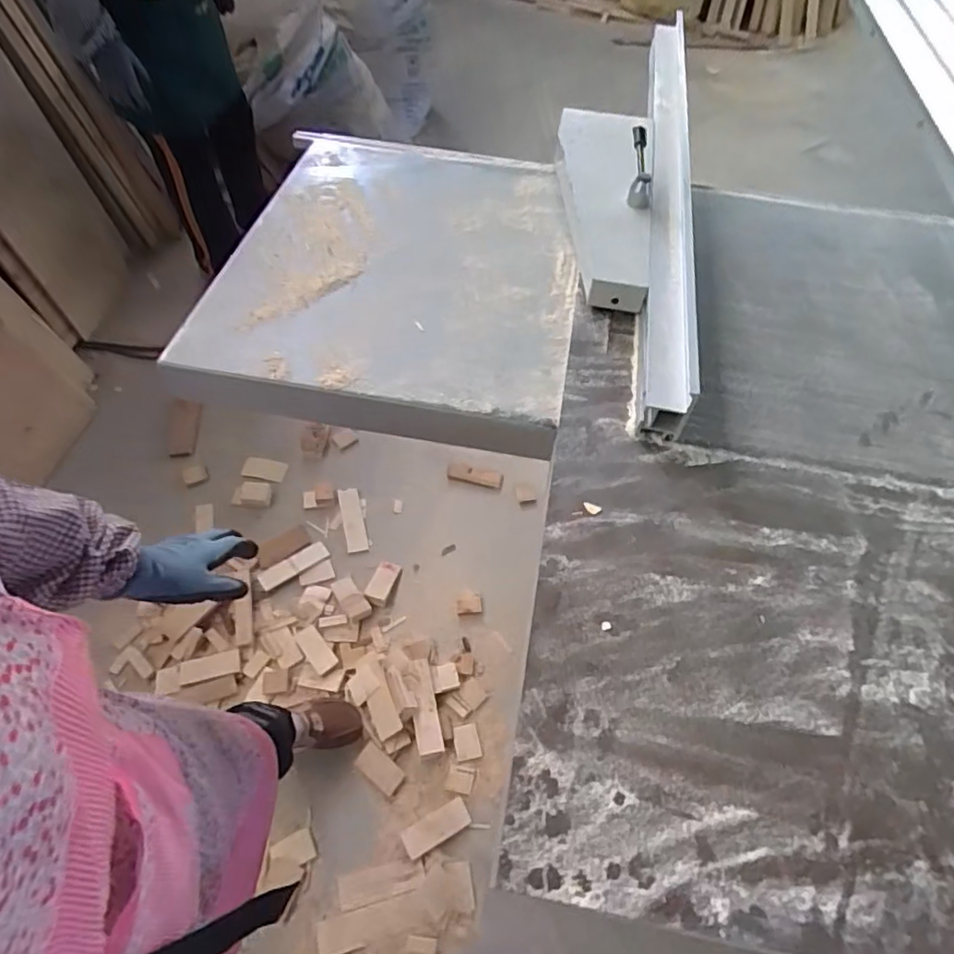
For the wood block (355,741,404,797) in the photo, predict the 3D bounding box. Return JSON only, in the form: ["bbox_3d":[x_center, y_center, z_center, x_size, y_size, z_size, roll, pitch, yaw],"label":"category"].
[{"bbox_3d":[-0.195,0.580,1.189,0.096,0.023,0.051,34,60,20],"label":"wood block"}]

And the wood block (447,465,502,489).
[{"bbox_3d":[-0.004,0.001,1.580,0.145,0.026,0.038,9,55,4],"label":"wood block"}]

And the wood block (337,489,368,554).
[{"bbox_3d":[-0.309,0.108,1.489,0.051,0.018,0.167,-12,70,-11],"label":"wood block"}]

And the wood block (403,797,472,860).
[{"bbox_3d":[-0.077,0.668,1.138,0.127,0.014,0.053,-23,59,-18],"label":"wood block"}]

